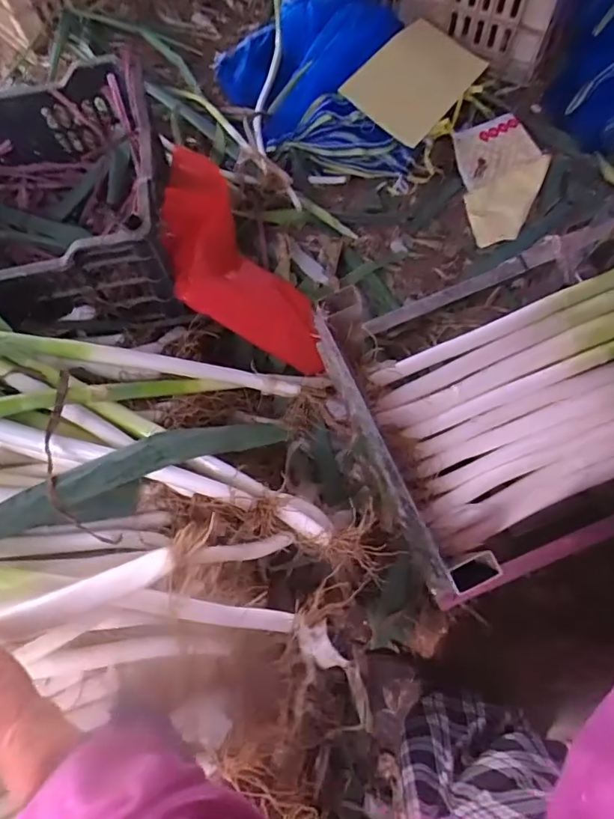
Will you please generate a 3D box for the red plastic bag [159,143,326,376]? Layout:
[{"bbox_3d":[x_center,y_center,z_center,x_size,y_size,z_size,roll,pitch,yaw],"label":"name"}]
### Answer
[{"bbox_3d":[-0.114,-0.199,0.818,0.169,0.162,0.326,-40,72,-14],"label":"red plastic bag"}]

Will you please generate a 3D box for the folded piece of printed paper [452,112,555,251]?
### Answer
[{"bbox_3d":[0.360,-0.418,0.999,0.165,0.041,0.270,-6,68,-1],"label":"folded piece of printed paper"}]

